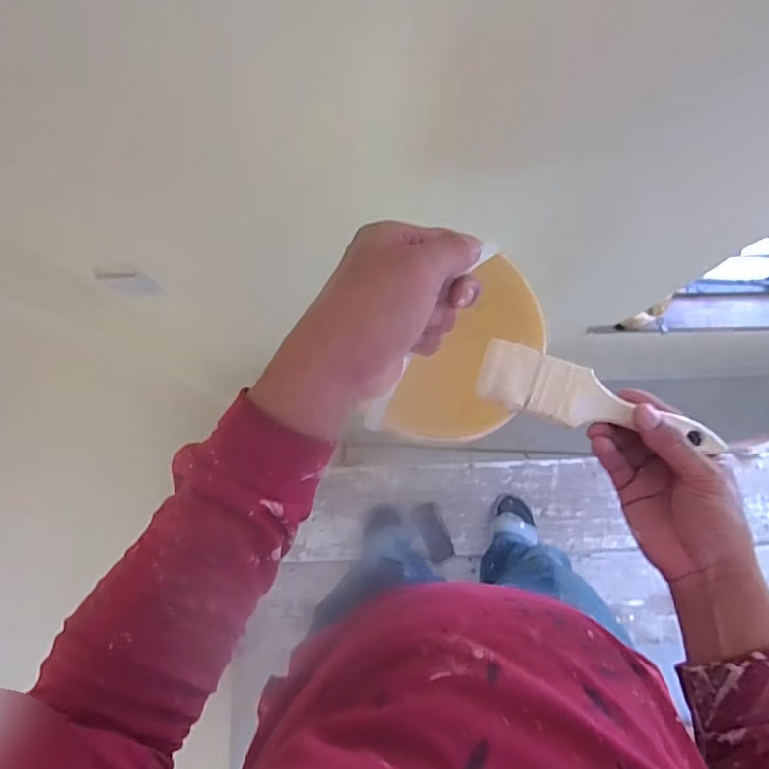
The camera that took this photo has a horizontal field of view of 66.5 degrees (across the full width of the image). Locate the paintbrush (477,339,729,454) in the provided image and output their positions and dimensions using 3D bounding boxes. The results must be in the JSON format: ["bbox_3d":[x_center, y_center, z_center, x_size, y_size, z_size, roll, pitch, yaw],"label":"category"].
[{"bbox_3d":[0.160,0.014,0.437,0.176,0.010,0.046,18,83,5],"label":"paintbrush"}]

